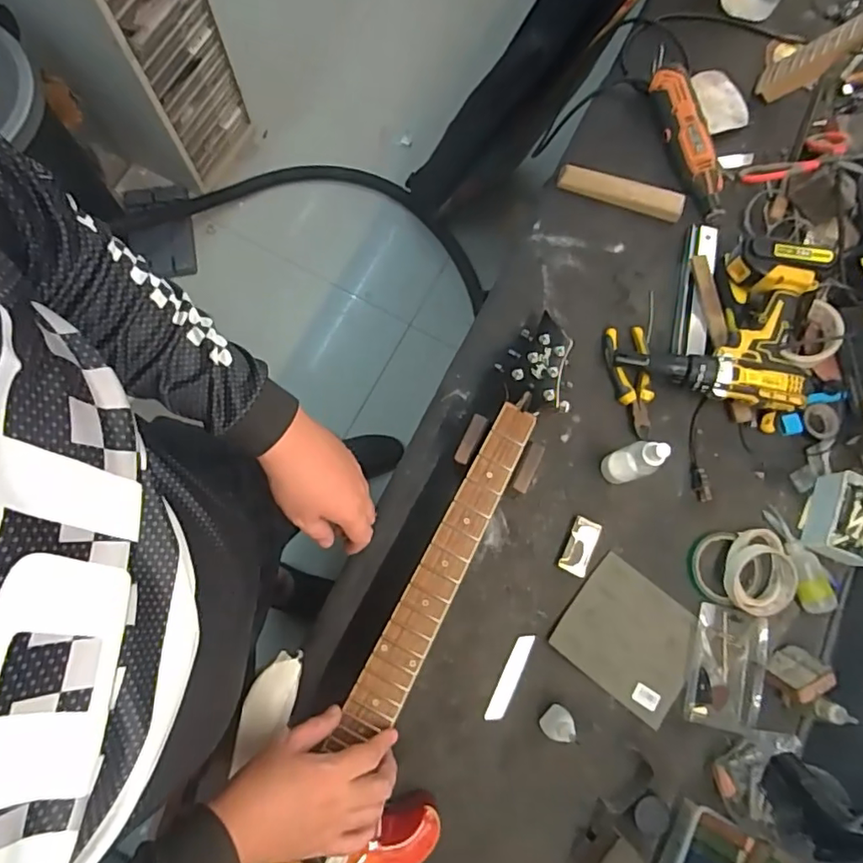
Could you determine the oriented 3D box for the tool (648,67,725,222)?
[{"bbox_3d":[0.379,-0.423,0.812,0.058,0.052,0.234,-13,79,-7],"label":"tool"}]

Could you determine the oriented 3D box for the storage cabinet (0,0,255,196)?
[{"bbox_3d":[-0.712,-0.918,1.279,0.353,0.700,0.304,25,77,2],"label":"storage cabinet"}]

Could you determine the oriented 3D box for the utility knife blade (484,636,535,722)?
[{"bbox_3d":[0.094,0.294,0.666,0.020,0.004,0.106,25,76,7],"label":"utility knife blade"}]

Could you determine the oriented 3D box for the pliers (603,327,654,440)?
[{"bbox_3d":[0.267,-0.068,0.743,0.050,0.025,0.151,-4,77,-3],"label":"pliers"}]

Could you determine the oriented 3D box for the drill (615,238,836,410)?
[{"bbox_3d":[0.375,-0.148,0.719,0.238,0.104,0.238,12,76,1],"label":"drill"}]

